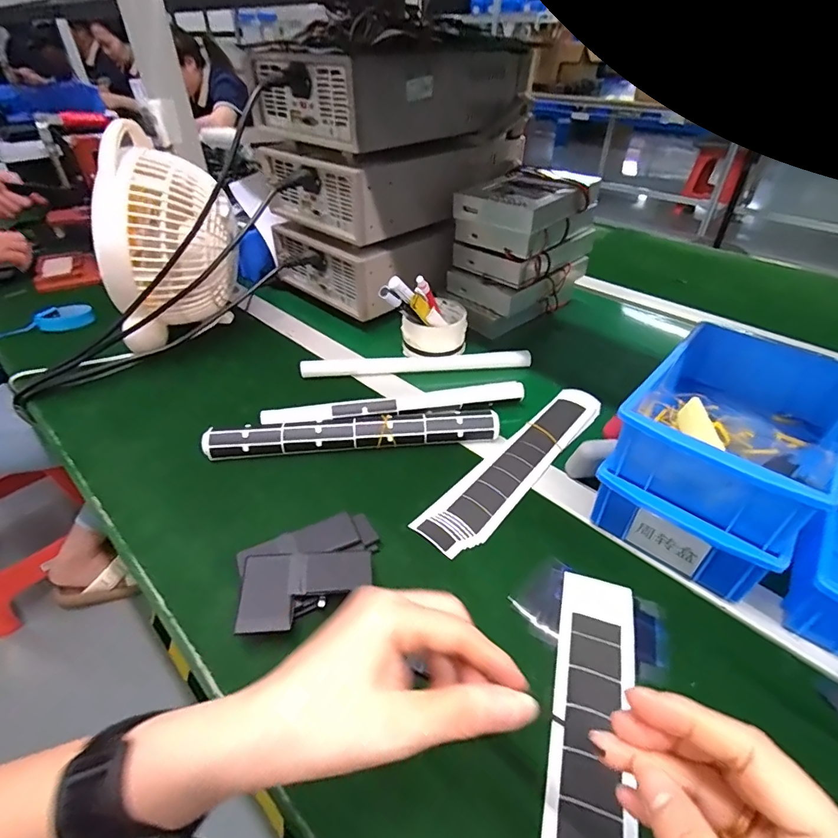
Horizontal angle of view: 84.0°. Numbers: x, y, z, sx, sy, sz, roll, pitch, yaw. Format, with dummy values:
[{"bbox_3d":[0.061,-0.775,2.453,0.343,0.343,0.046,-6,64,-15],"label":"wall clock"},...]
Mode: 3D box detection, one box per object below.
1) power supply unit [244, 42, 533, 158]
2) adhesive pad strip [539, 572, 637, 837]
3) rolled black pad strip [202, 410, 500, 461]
[{"bbox_3d":[-0.027,-0.447,0.636,0.201,0.097,0.324,32,50,32],"label":"power supply unit"},{"bbox_3d":[0.103,0.204,0.278,0.050,0.006,0.247,12,41,14],"label":"adhesive pad strip"},{"bbox_3d":[-0.066,0.015,0.479,0.293,0.028,0.026,-3,40,-5],"label":"rolled black pad strip"}]

